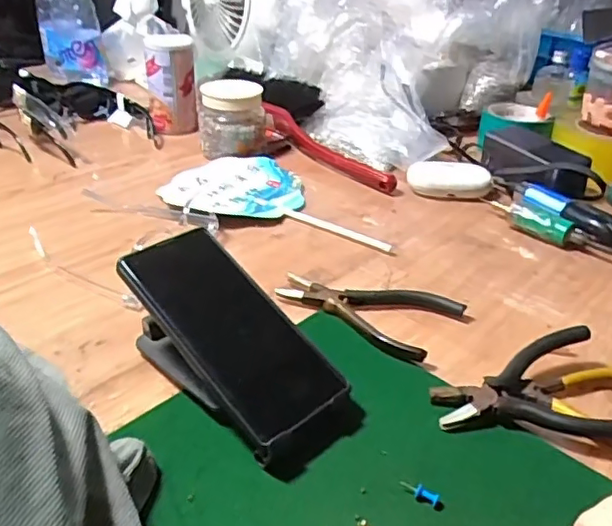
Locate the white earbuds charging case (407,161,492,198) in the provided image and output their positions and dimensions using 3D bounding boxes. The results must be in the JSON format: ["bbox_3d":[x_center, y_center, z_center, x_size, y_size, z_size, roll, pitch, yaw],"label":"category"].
[{"bbox_3d":[0.168,-0.096,0.693,0.092,0.034,0.045,3,32,1],"label":"white earbuds charging case"}]

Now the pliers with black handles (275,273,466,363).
[{"bbox_3d":[0.051,0.032,0.493,0.137,0.014,0.084,23,38,29],"label":"pliers with black handles"}]

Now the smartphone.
[{"bbox_3d":[-0.050,0.041,0.387,0.075,0.009,0.156,-27,63,-38],"label":"smartphone"}]

